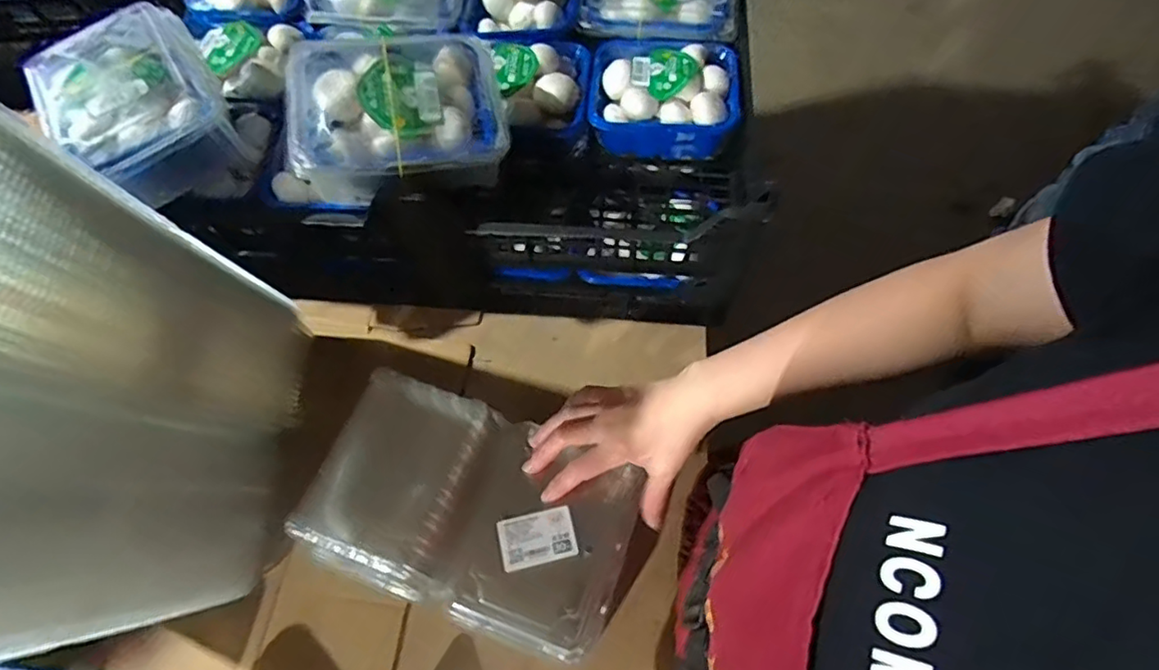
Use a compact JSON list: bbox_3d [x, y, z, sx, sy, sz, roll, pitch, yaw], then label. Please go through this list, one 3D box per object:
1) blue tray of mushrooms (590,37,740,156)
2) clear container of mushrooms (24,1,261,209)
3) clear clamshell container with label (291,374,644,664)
[{"bbox_3d":[0.085,-0.245,0.607,0.153,0.065,0.121,9,66,5],"label":"blue tray of mushrooms"},{"bbox_3d":[-0.362,-0.182,0.502,0.123,0.089,0.159,-32,69,-13],"label":"clear container of mushrooms"},{"bbox_3d":[-0.088,0.144,0.495,0.256,0.063,0.164,20,68,10],"label":"clear clamshell container with label"}]

